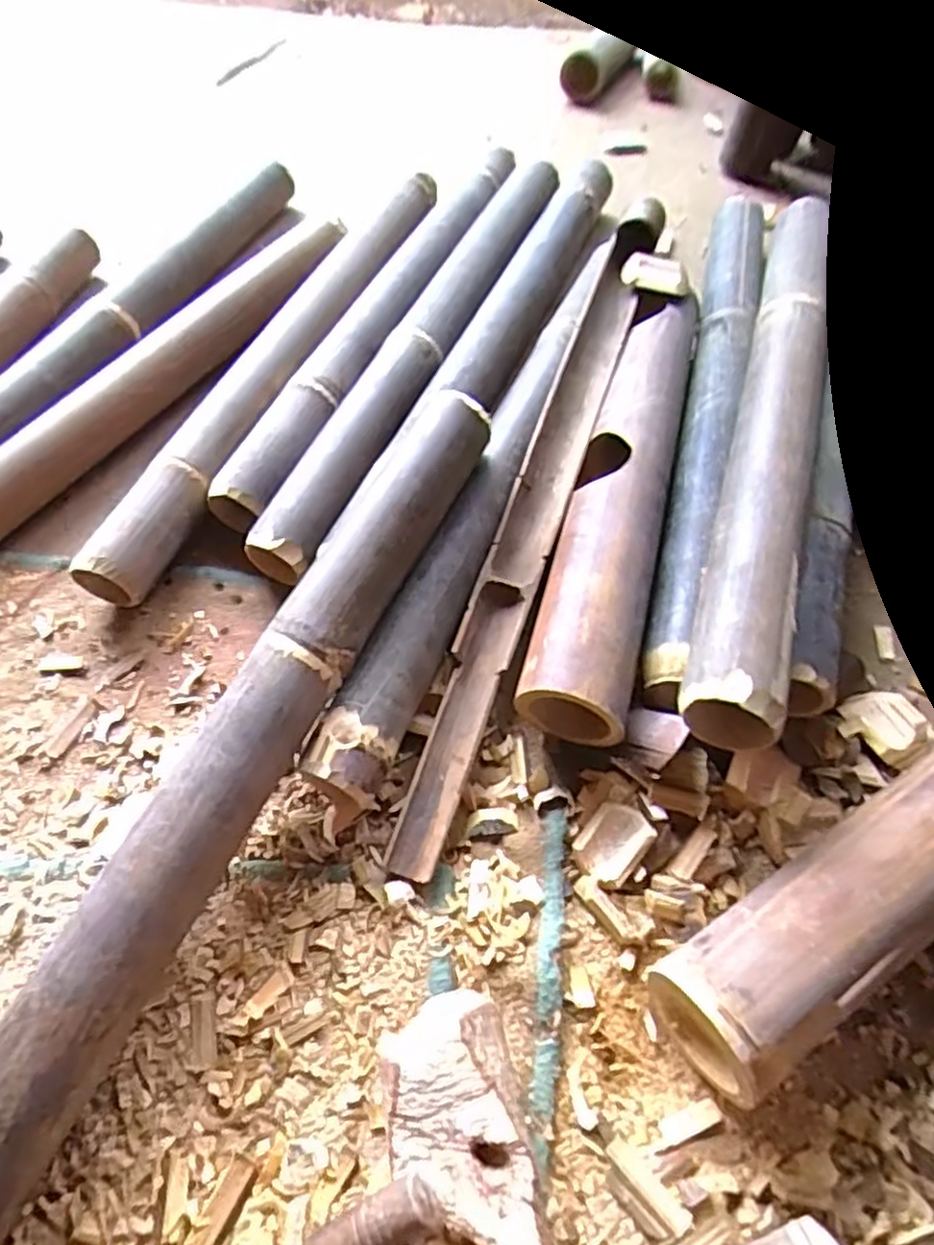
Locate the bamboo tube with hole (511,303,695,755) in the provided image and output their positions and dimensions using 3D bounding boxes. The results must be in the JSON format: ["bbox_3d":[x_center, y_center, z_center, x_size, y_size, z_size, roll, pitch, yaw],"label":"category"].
[{"bbox_3d":[0.133,-0.120,0.590,0.083,0.065,0.458,13,59,10],"label":"bamboo tube with hole"}]

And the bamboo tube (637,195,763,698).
[{"bbox_3d":[0.235,-0.216,0.654,0.056,0.051,0.654,13,59,10],"label":"bamboo tube"}]

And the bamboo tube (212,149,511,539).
[{"bbox_3d":[-0.088,-0.347,0.754,0.065,0.049,0.622,20,60,14],"label":"bamboo tube"}]

